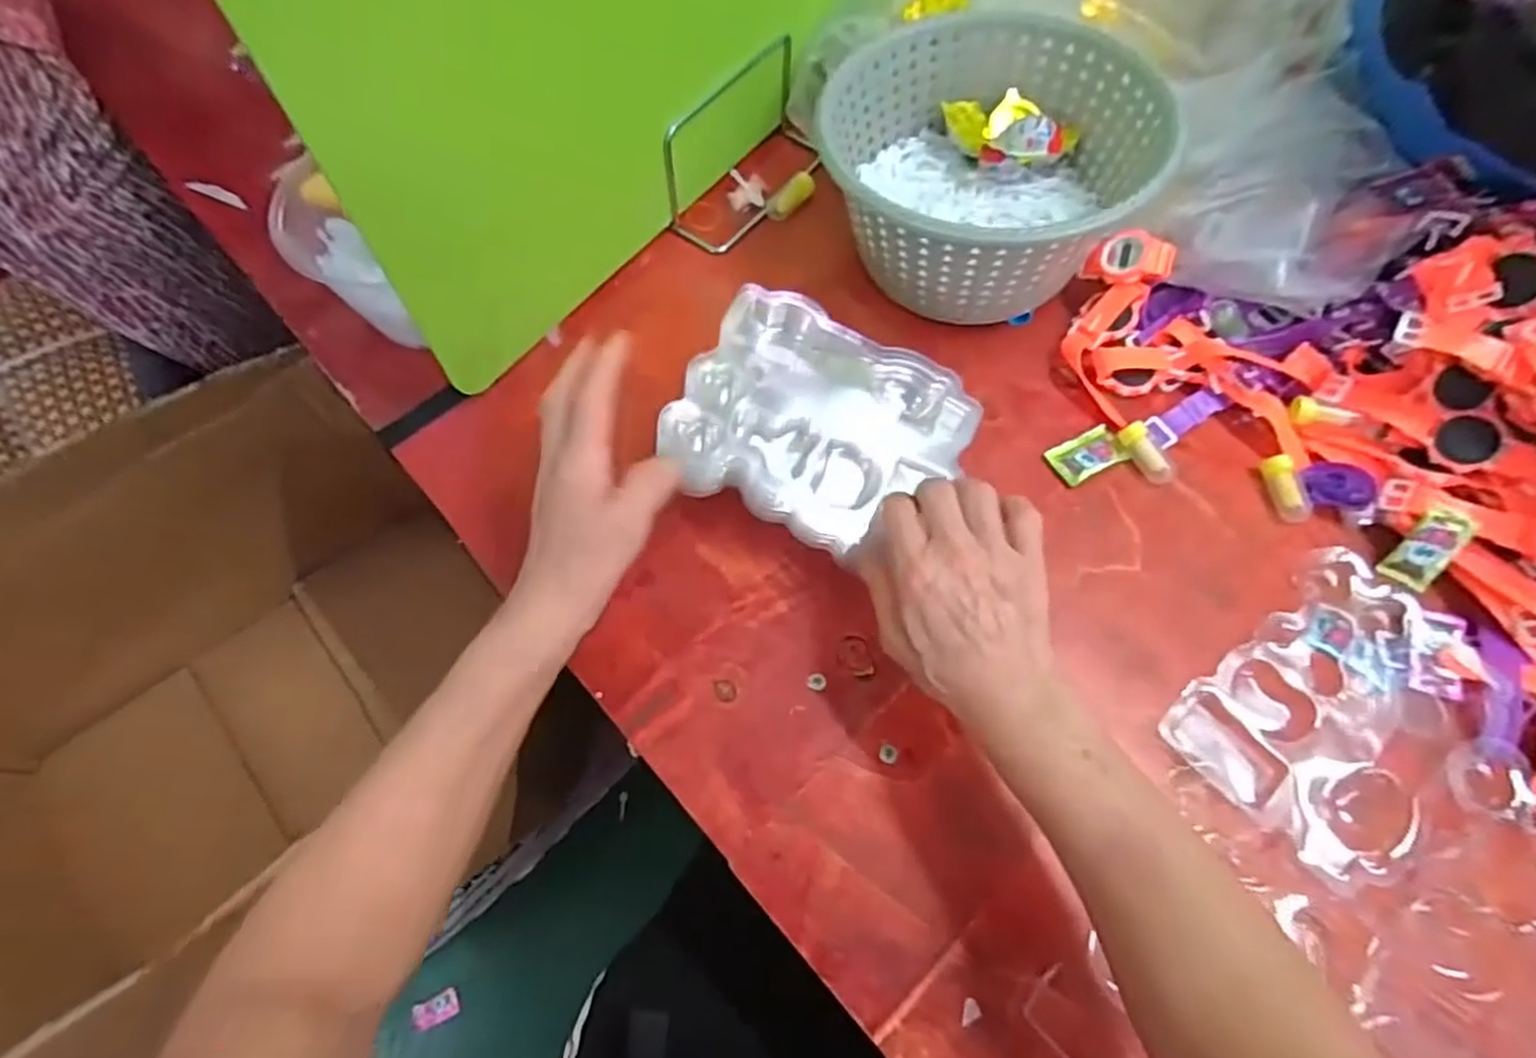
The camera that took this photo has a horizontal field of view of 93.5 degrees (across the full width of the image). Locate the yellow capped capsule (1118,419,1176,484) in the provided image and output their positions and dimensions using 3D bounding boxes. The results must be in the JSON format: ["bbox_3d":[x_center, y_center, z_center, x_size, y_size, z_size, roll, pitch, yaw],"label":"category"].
[{"bbox_3d":[0.263,-0.053,0.498,0.014,0.020,0.048,-32,87,-14],"label":"yellow capped capsule"}]

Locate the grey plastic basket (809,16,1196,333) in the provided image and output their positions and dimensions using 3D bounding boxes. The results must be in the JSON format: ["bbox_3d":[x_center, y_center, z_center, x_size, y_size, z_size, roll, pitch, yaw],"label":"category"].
[{"bbox_3d":[0.149,-0.251,0.522,0.215,0.130,0.206,0,65,0],"label":"grey plastic basket"}]

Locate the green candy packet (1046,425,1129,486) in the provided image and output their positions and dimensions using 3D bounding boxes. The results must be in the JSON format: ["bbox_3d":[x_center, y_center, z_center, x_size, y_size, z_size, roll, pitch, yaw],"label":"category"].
[{"bbox_3d":[0.223,-0.052,0.504,0.054,0.004,0.030,-25,68,-11],"label":"green candy packet"}]

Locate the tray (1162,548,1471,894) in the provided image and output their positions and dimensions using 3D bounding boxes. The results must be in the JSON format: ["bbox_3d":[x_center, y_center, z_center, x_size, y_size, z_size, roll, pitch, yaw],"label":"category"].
[{"bbox_3d":[0.338,0.100,0.428,0.121,0.019,0.185,41,72,17],"label":"tray"}]

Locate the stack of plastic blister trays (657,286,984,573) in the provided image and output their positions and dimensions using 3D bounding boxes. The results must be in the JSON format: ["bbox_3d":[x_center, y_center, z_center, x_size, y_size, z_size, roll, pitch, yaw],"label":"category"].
[{"bbox_3d":[0.035,-0.065,0.446,0.163,0.049,0.133,23,67,10],"label":"stack of plastic blister trays"}]

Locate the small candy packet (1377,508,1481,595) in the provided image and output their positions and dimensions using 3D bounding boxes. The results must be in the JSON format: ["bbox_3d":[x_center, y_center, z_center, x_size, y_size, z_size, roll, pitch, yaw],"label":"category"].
[{"bbox_3d":[0.425,0.013,0.464,0.031,0.051,0.007,30,26,15],"label":"small candy packet"}]

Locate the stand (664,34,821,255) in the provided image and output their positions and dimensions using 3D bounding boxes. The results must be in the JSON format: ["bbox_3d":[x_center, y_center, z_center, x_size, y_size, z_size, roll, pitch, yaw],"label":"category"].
[{"bbox_3d":[-0.013,-0.301,0.566,0.061,0.089,0.161,32,69,13],"label":"stand"}]

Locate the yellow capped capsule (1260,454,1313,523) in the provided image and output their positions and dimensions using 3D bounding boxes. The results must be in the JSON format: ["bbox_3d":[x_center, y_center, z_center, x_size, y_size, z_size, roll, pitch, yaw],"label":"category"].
[{"bbox_3d":[0.355,-0.029,0.491,0.020,0.017,0.048,-7,66,-3],"label":"yellow capped capsule"}]

